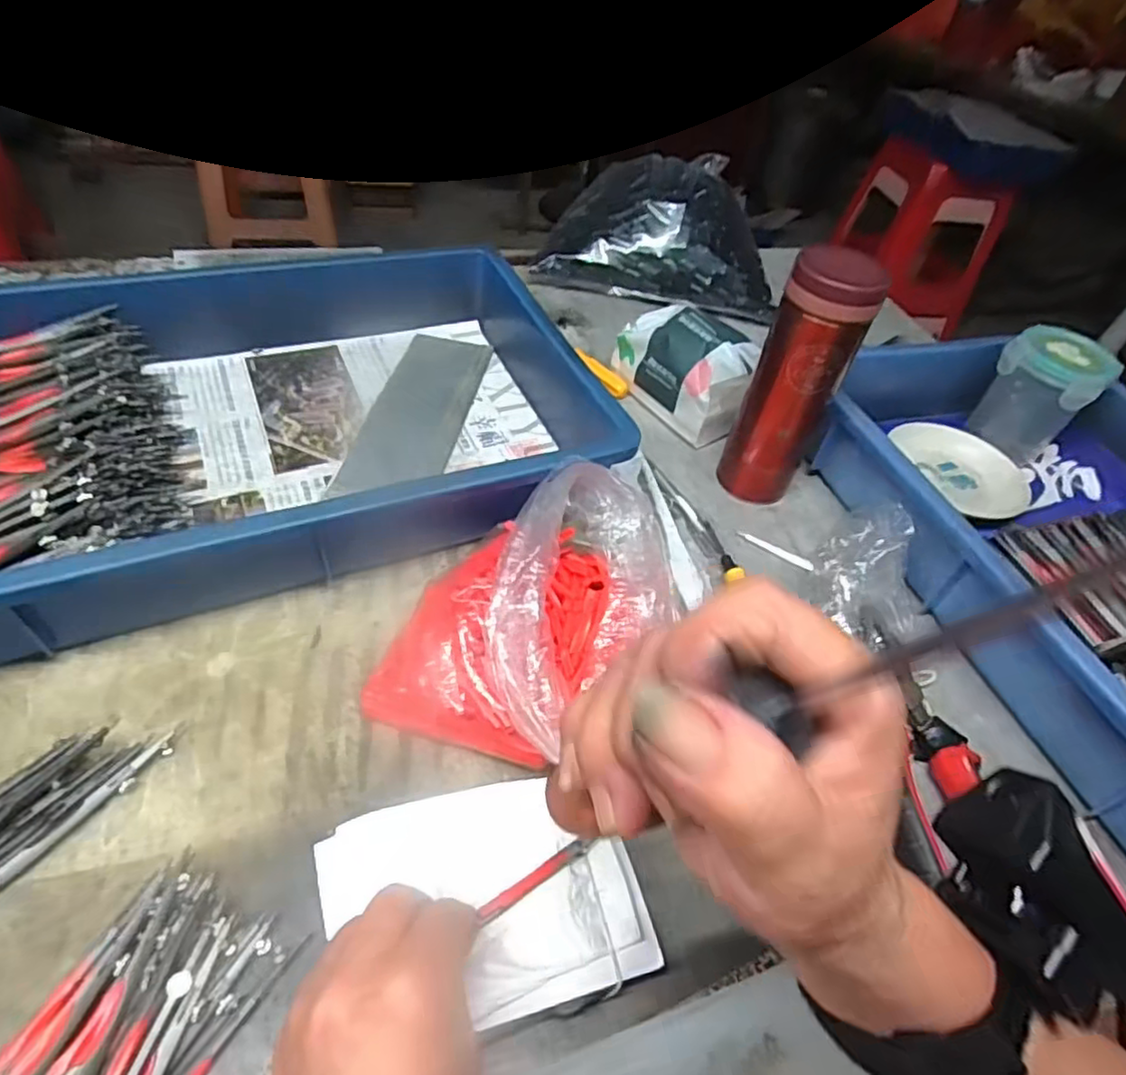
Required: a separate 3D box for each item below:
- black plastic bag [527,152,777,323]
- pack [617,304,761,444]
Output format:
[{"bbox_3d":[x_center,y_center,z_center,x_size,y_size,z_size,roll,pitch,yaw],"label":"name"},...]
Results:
[{"bbox_3d":[0.110,-0.330,0.709,0.248,0.102,0.129,14,48,2],"label":"black plastic bag"},{"bbox_3d":[0.113,-0.147,0.577,0.071,0.078,0.129,-24,56,-29],"label":"pack"}]

